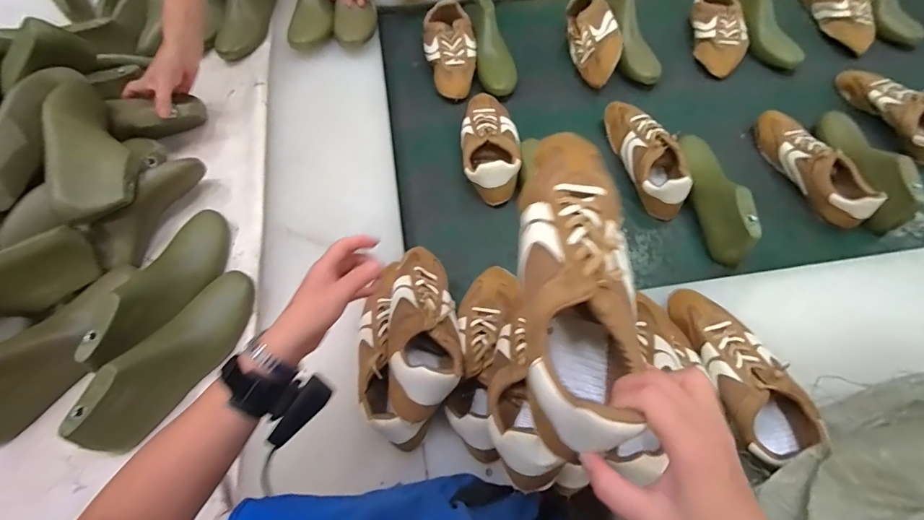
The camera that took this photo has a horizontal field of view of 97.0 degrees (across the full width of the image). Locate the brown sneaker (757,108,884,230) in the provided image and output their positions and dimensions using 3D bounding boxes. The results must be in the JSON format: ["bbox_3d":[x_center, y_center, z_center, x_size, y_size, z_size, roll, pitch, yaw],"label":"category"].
[{"bbox_3d":[0.665,-0.179,0.794,0.083,0.090,0.273,-24,67,-11],"label":"brown sneaker"}]

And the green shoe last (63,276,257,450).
[{"bbox_3d":[-0.390,0.128,0.556,0.084,0.102,0.269,24,67,11],"label":"green shoe last"}]

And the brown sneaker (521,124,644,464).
[{"bbox_3d":[0.090,0.011,0.324,0.087,0.081,0.245,3,66,2],"label":"brown sneaker"}]

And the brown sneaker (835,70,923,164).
[{"bbox_3d":[0.912,-0.319,0.856,0.080,0.077,0.270,-15,65,-7],"label":"brown sneaker"}]

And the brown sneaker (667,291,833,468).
[{"bbox_3d":[0.382,0.142,0.566,0.093,0.083,0.231,-10,65,-5],"label":"brown sneaker"}]

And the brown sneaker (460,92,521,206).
[{"bbox_3d":[0.056,-0.235,0.788,0.110,0.082,0.254,-3,64,-1],"label":"brown sneaker"}]

